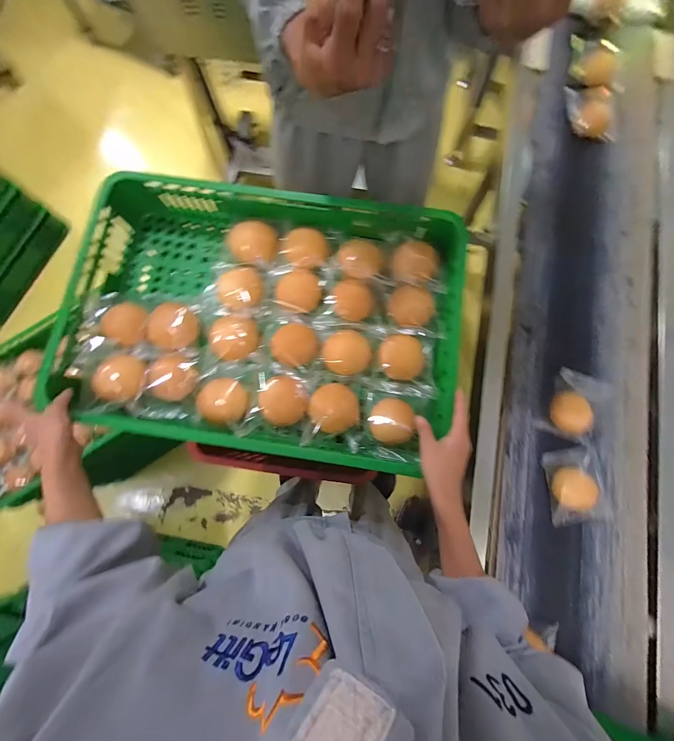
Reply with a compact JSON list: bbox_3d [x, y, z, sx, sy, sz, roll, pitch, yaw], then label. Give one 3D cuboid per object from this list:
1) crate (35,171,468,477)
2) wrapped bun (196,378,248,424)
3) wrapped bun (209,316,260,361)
[{"bbox_3d":[-0.113,-0.088,0.545,0.610,0.117,0.429,6,81,3],"label":"crate"},{"bbox_3d":[-0.179,0.047,0.508,0.085,0.042,0.075,0,80,2],"label":"wrapped bun"},{"bbox_3d":[-0.173,-0.052,0.536,0.079,0.030,0.065,-11,80,0],"label":"wrapped bun"}]

